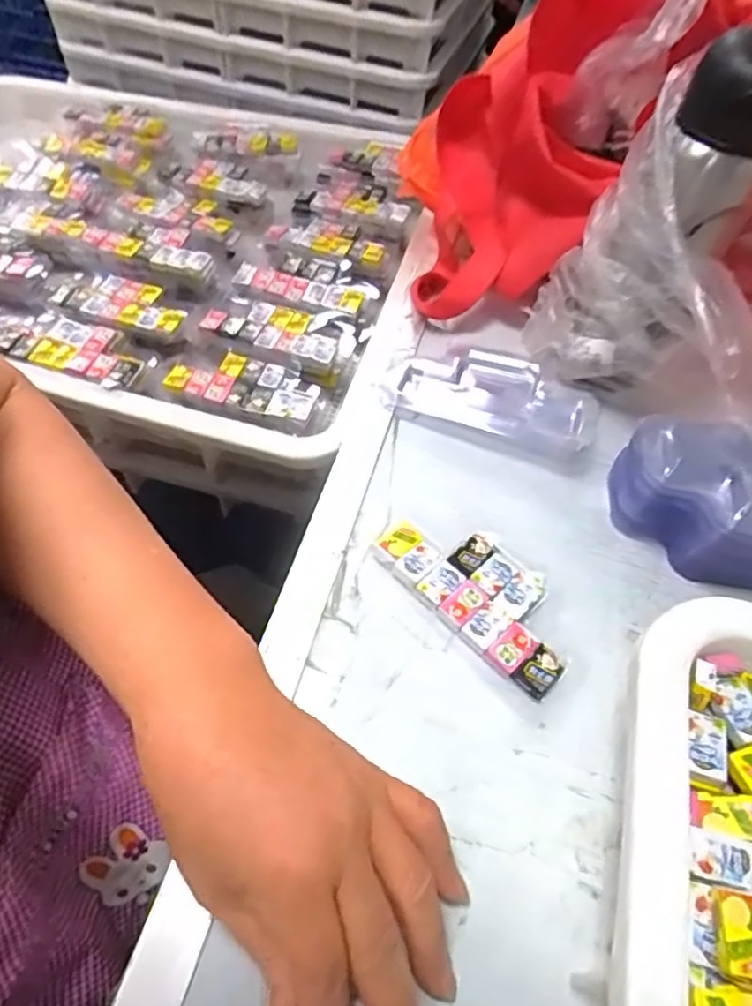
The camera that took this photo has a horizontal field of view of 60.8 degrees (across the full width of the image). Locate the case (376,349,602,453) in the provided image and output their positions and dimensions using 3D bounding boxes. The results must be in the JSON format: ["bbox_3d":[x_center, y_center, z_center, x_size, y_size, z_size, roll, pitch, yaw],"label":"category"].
[{"bbox_3d":[0.076,-0.072,0.439,0.145,0.026,0.061,18,54,6],"label":"case"}]

